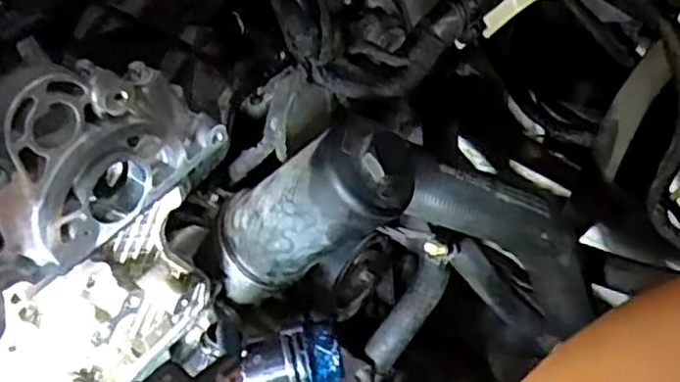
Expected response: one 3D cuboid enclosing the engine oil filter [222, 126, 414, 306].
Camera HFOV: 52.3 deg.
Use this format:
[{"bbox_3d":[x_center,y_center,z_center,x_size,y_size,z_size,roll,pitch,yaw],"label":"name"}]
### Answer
[{"bbox_3d":[-0.025,0.013,0.423,0.058,0.163,0.057,33,46,-24],"label":"engine oil filter"}]

